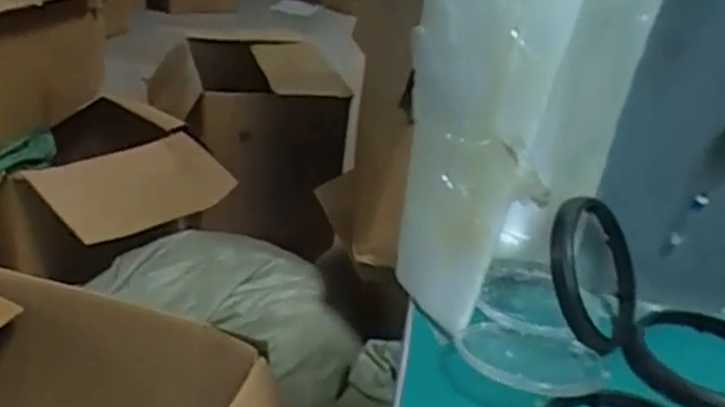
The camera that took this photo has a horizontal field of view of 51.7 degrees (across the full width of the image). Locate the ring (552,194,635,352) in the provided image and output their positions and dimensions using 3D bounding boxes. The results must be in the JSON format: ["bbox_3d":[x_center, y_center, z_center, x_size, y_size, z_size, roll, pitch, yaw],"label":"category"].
[{"bbox_3d":[0.220,0.052,0.693,0.026,0.136,0.129,-11,17,46],"label":"ring"}]

